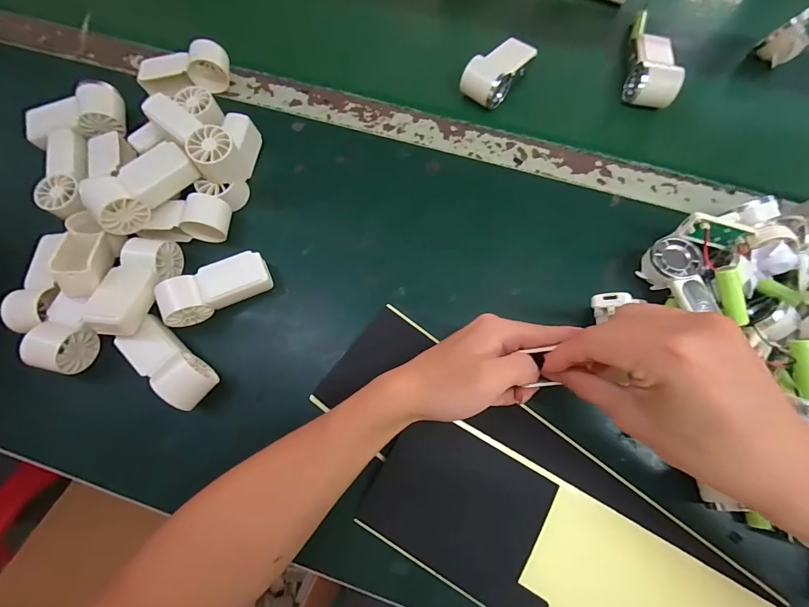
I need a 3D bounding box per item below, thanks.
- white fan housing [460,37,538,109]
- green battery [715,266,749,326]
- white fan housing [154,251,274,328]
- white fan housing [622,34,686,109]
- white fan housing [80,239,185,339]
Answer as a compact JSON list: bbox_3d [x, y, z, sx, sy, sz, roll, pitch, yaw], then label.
[{"bbox_3d":[0.107,-0.265,0.409,0.045,0.032,0.098,40,78,12],"label":"white fan housing"},{"bbox_3d":[0.267,-0.006,0.294,0.011,0.013,0.049,-22,96,-8],"label":"green battery"},{"bbox_3d":[-0.170,-0.013,0.328,0.091,0.030,0.036,-27,74,-7],"label":"white fan housing"},{"bbox_3d":[0.282,-0.266,0.405,0.048,0.034,0.086,15,74,6],"label":"white fan housing"},{"bbox_3d":[-0.236,-0.018,0.315,0.038,0.034,0.092,8,57,1],"label":"white fan housing"}]

